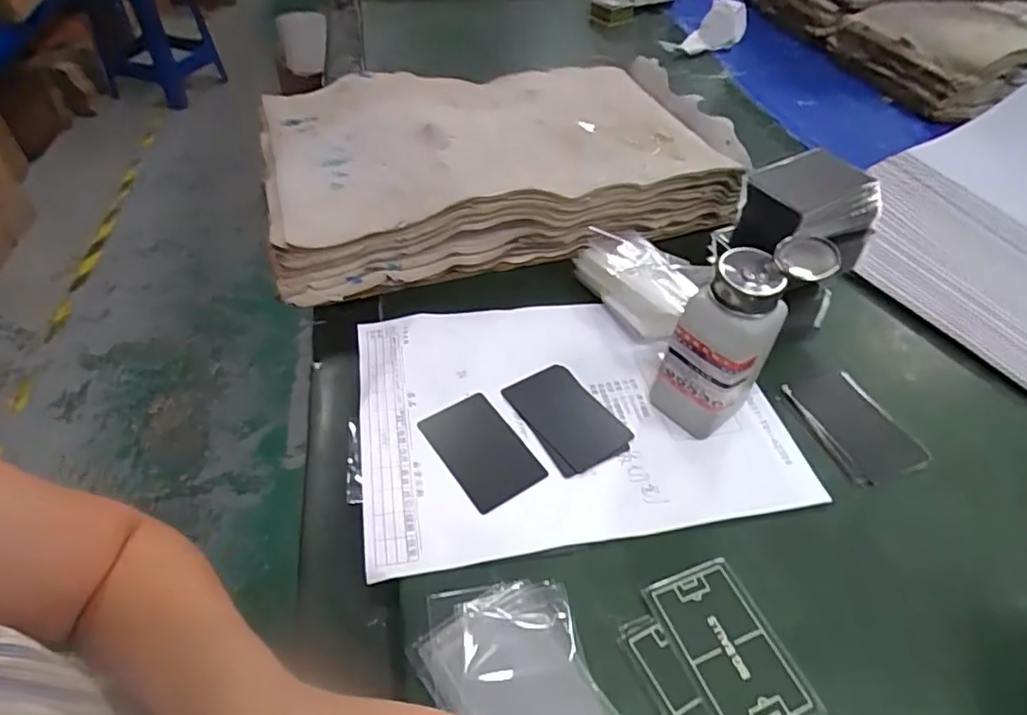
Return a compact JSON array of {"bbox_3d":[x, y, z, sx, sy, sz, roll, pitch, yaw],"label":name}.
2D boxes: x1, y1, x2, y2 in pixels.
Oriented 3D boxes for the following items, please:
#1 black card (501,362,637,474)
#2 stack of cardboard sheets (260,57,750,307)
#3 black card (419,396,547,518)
[{"bbox_3d":[0.038,0.041,0.428,0.053,0.004,0.087,-27,54,-26],"label":"black card"},{"bbox_3d":[-0.015,-0.200,0.596,0.444,0.088,0.273,-11,49,-14],"label":"stack of cardboard sheets"},{"bbox_3d":[-0.022,0.063,0.404,0.054,0.004,0.084,-29,56,-24],"label":"black card"}]

